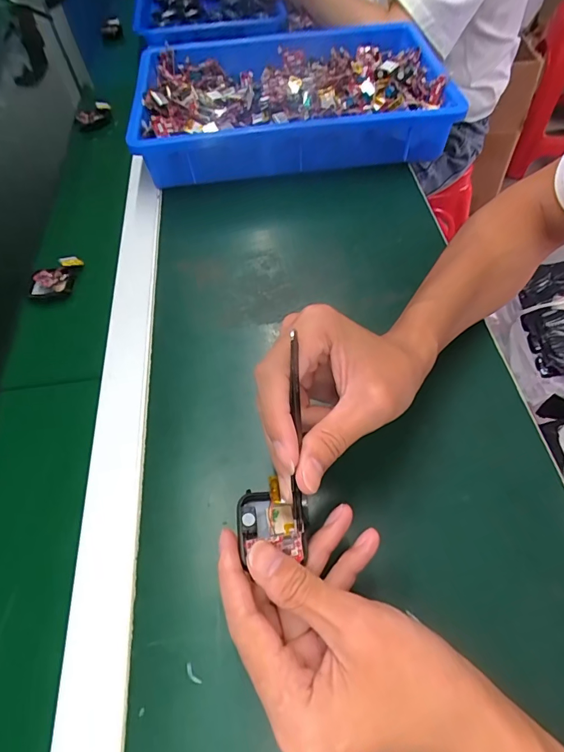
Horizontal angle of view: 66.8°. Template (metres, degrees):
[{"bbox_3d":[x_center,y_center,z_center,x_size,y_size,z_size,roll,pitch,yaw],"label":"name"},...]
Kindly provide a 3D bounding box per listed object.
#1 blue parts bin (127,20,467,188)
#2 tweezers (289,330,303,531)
[{"bbox_3d":[0.008,-0.353,0.552,0.376,0.070,0.259,-9,57,-1],"label":"blue parts bin"},{"bbox_3d":[0.008,0.034,0.227,0.006,0.008,0.097,0,96,4],"label":"tweezers"}]

